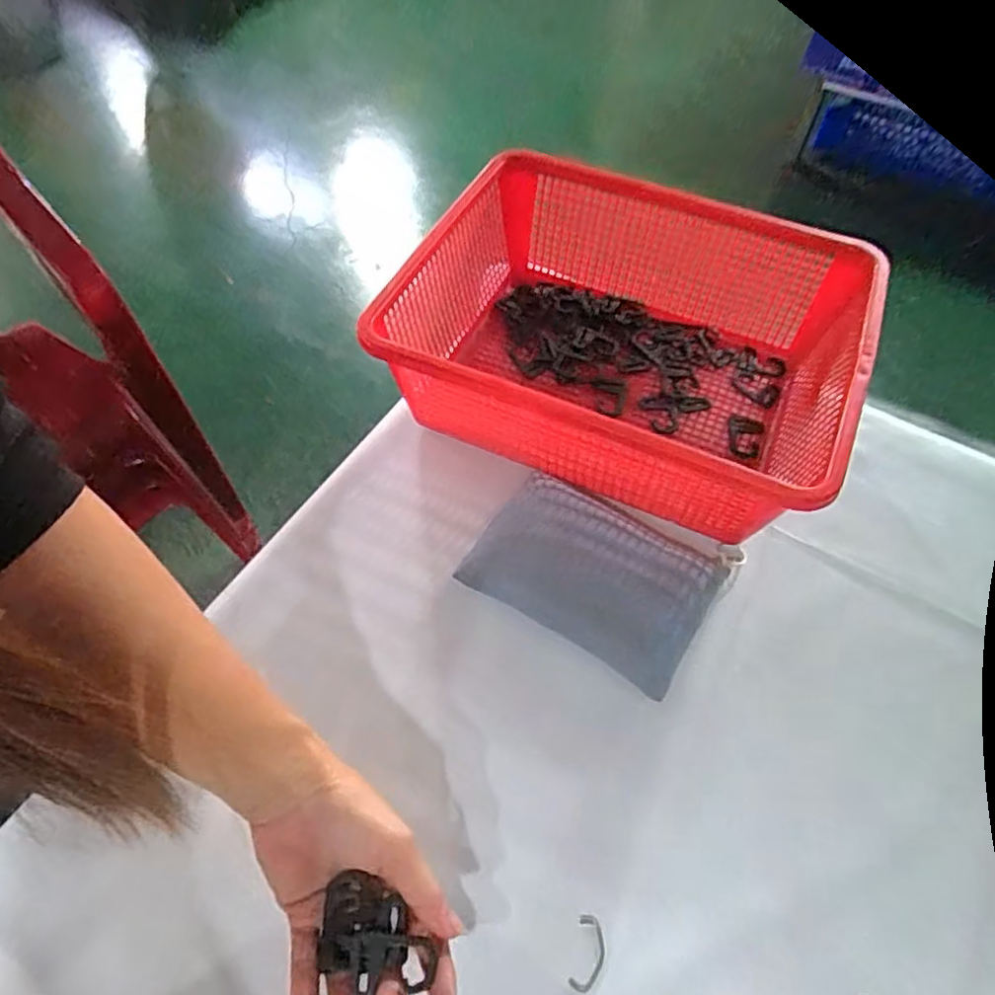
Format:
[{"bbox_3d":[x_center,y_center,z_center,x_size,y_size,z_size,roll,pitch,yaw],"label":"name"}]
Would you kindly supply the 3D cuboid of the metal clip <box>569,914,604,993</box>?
[{"bbox_3d":[0.051,0.256,0.363,0.017,0.004,0.036,12,58,8],"label":"metal clip"}]

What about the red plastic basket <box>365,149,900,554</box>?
[{"bbox_3d":[0.105,-0.125,0.541,0.346,0.120,0.273,22,60,14],"label":"red plastic basket"}]

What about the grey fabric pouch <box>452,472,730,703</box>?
[{"bbox_3d":[0.071,0.051,0.475,0.161,0.030,0.117,29,62,17],"label":"grey fabric pouch"}]

